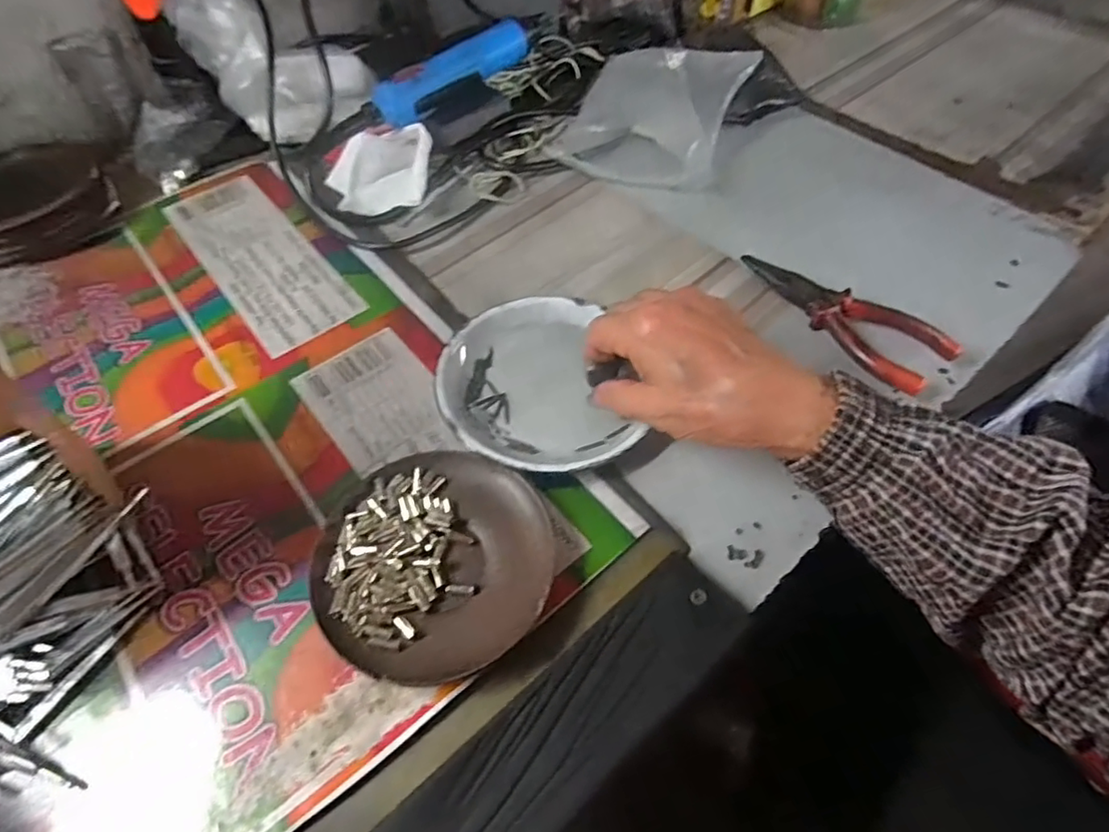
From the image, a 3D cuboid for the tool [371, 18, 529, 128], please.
[{"bbox_3d":[-0.082,-0.294,0.509,0.032,0.028,0.170,31,60,21],"label":"tool"}]

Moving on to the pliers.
[{"bbox_3d":[0.191,-0.070,0.401,0.048,0.020,0.143,-29,59,-20],"label":"pliers"}]

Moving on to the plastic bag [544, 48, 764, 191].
[{"bbox_3d":[0.087,-0.262,0.518,0.132,0.046,0.166,20,57,14],"label":"plastic bag"}]

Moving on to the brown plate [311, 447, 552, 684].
[{"bbox_3d":[-0.059,0.072,0.298,0.111,0.018,0.112,0,54,0],"label":"brown plate"}]

